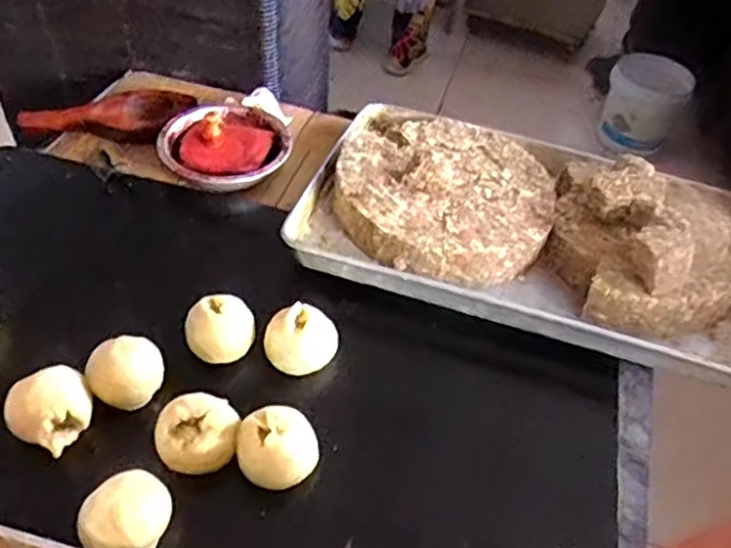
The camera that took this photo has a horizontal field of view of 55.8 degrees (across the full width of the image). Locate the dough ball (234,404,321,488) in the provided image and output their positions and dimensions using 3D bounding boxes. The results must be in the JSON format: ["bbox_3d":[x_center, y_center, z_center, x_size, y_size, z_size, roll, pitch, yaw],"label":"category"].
[{"bbox_3d":[-0.087,0.171,0.679,0.080,0.055,0.063,-3,47,-10],"label":"dough ball"}]

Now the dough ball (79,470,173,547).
[{"bbox_3d":[-0.211,0.218,0.621,0.063,0.044,0.077,31,51,20],"label":"dough ball"}]

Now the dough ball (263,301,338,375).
[{"bbox_3d":[-0.071,0.073,0.771,0.069,0.055,0.069,29,50,19],"label":"dough ball"}]

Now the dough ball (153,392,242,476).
[{"bbox_3d":[-0.166,0.161,0.683,0.079,0.045,0.069,4,46,-3],"label":"dough ball"}]

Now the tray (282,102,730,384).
[{"bbox_3d":[0.231,-0.079,0.935,0.594,0.111,0.376,15,47,7],"label":"tray"}]

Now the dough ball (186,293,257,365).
[{"bbox_3d":[-0.164,0.065,0.782,0.078,0.063,0.070,-7,48,-13],"label":"dough ball"}]

